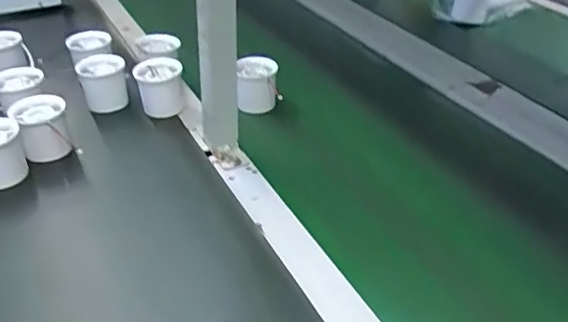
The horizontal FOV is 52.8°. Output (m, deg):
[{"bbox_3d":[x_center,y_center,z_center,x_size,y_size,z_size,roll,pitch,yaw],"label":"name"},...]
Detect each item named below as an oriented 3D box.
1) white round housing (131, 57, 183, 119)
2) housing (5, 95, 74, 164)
[{"bbox_3d":[-0.152,-0.090,0.697,0.053,0.057,0.053,0,35,0],"label":"white round housing"},{"bbox_3d":[-0.254,-0.031,0.605,0.052,0.055,0.055,-14,37,-18],"label":"housing"}]

